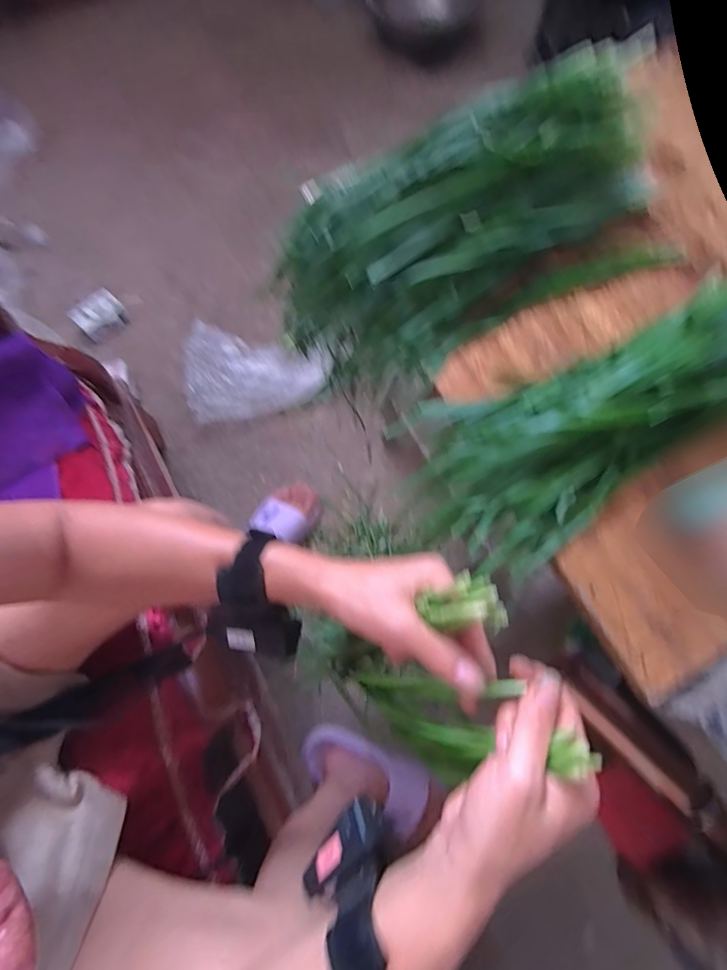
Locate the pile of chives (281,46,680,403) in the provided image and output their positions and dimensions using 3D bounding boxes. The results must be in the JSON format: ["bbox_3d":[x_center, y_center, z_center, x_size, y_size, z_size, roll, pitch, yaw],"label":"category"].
[{"bbox_3d":[0.105,-0.232,0.395,0.378,0.112,0.184,-25,76,-8],"label":"pile of chives"}]

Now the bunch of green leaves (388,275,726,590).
[{"bbox_3d":[0.208,-0.056,0.351,0.337,0.065,0.154,-25,76,-8],"label":"bunch of green leaves"}]

